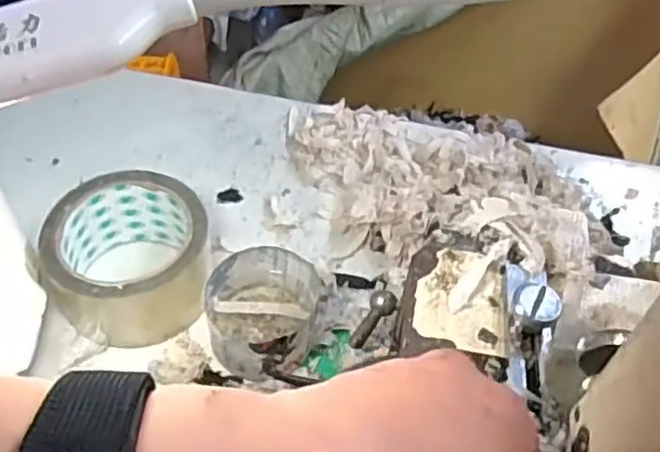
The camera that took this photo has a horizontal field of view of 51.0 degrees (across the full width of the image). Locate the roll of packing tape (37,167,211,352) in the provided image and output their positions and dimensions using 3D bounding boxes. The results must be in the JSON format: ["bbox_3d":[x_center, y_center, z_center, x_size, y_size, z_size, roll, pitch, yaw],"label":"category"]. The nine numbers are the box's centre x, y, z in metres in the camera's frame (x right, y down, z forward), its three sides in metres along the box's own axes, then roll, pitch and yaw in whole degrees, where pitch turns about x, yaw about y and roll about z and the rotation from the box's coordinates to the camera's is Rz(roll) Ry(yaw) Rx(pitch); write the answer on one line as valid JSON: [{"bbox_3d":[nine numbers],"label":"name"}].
[{"bbox_3d":[-0.129,0.023,0.451,0.093,0.064,0.094,2,51,-2],"label":"roll of packing tape"}]

